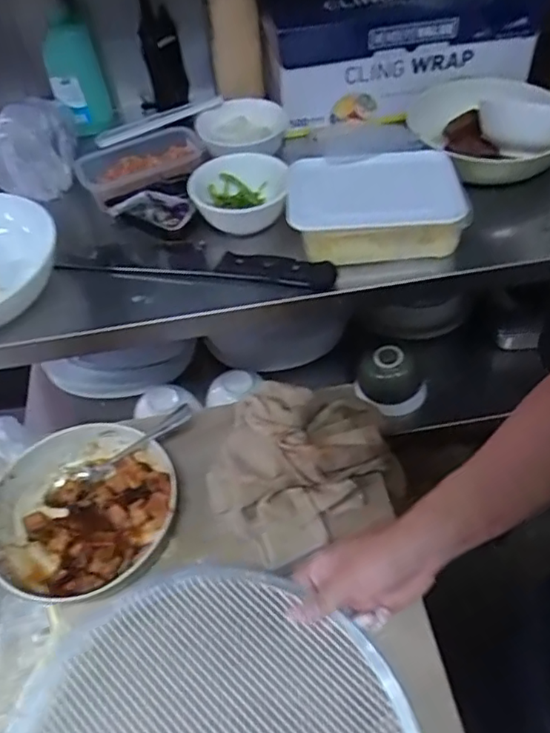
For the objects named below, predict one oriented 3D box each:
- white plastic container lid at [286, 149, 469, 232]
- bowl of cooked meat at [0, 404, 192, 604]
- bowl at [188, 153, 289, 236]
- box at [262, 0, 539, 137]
[{"bbox_3d":[0.103,-0.198,0.643,0.183,0.019,0.130,-7,49,-2],"label":"white plastic container lid"},{"bbox_3d":[-0.204,0.153,0.635,0.196,0.058,0.197,-2,49,2],"label":"bowl of cooked meat"},{"bbox_3d":[-0.041,-0.203,0.691,0.111,0.048,0.111,-2,49,2],"label":"bowl"},{"bbox_3d":[0.170,-0.444,0.808,0.351,0.155,0.122,-10,49,-4],"label":"box"}]

